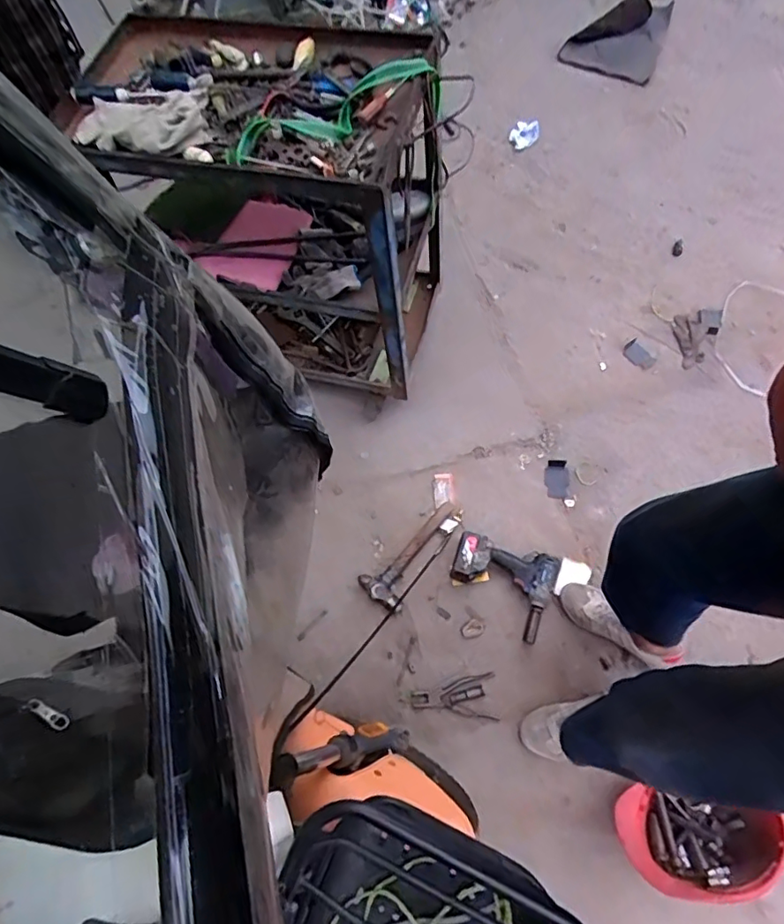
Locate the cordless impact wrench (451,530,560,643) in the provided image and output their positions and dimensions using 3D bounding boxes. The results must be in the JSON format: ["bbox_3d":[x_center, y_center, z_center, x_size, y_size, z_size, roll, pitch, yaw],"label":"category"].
[{"bbox_3d":[0.246,0.252,1.209,0.237,0.068,0.181,24,68,13],"label":"cordless impact wrench"}]

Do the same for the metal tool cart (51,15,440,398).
[{"bbox_3d":[-0.223,-0.514,1.190,0.594,0.653,0.435,9,65,7],"label":"metal tool cart"}]

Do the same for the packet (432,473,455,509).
[{"bbox_3d":[0.133,0.071,1.375,0.052,0.008,0.088,-5,64,0],"label":"packet"}]

